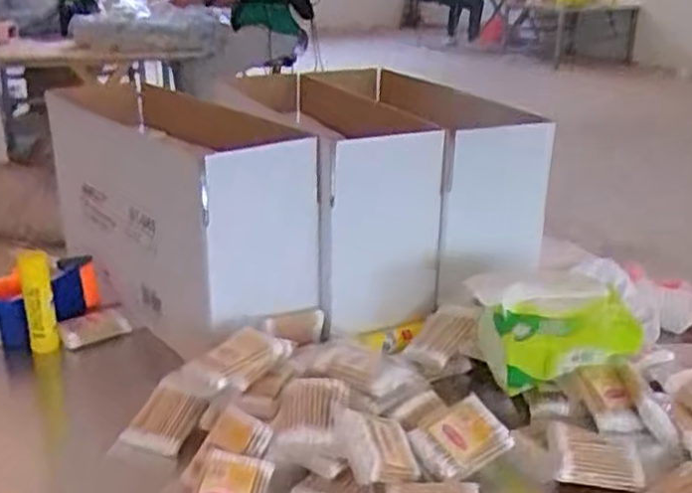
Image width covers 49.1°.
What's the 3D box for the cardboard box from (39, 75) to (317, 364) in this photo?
[{"bbox_3d":[-0.213,-0.050,0.915,0.157,0.226,0.462,-17,27,-36],"label":"cardboard box"}]

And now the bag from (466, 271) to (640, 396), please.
[{"bbox_3d":[0.191,0.080,0.720,0.149,0.089,0.110,1,21,2],"label":"bag"}]

